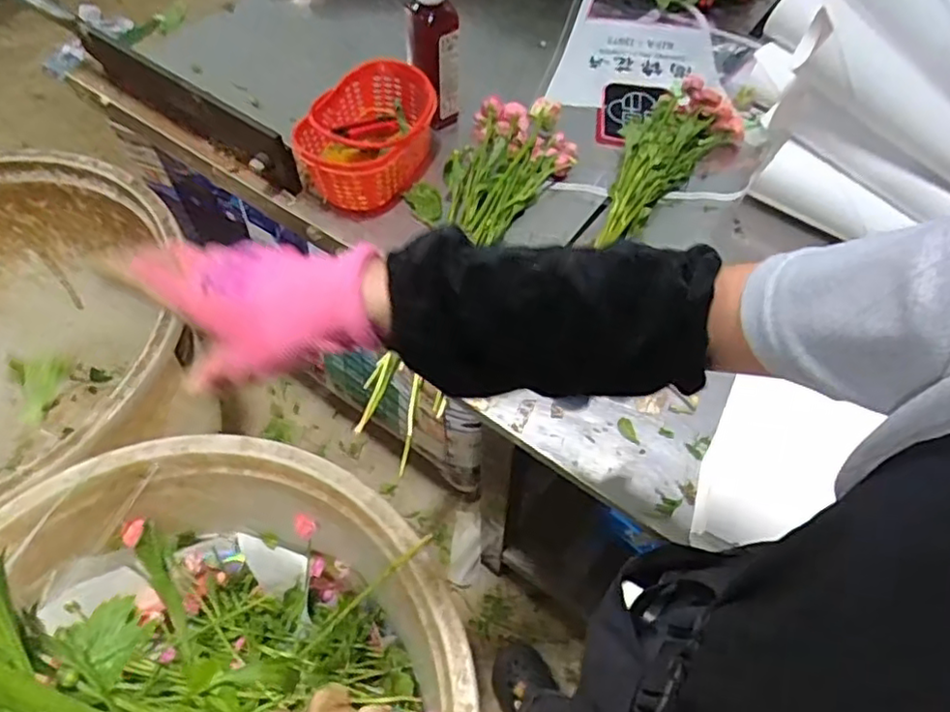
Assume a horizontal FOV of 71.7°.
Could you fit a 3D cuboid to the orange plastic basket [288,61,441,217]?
[{"bbox_3d":[-0.140,-0.287,0.869,0.149,0.089,0.202,13,59,9],"label":"orange plastic basket"}]

